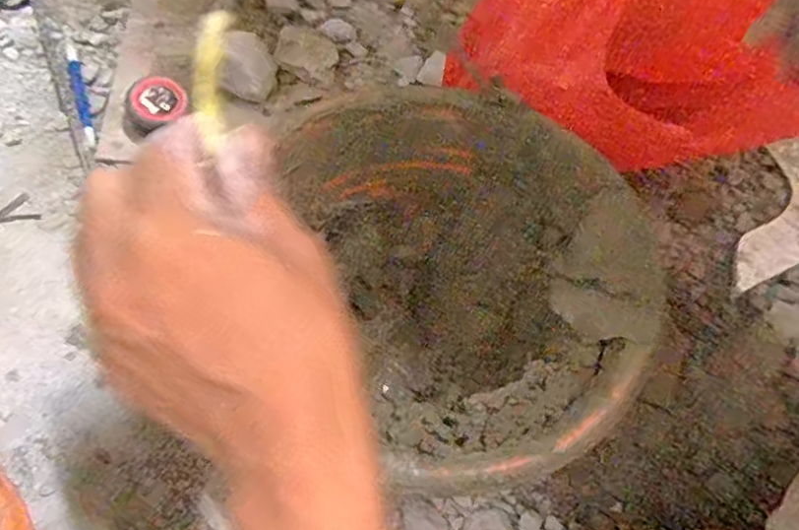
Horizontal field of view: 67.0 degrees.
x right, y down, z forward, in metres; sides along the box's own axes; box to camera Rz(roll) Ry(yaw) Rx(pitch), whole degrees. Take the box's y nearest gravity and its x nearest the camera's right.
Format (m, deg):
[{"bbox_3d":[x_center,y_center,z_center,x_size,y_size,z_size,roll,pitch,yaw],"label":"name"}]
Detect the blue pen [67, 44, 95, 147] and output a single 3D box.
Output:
[{"bbox_3d":[-0.319,-0.170,0.602,0.014,0.013,0.137,-17,67,-12],"label":"blue pen"}]

